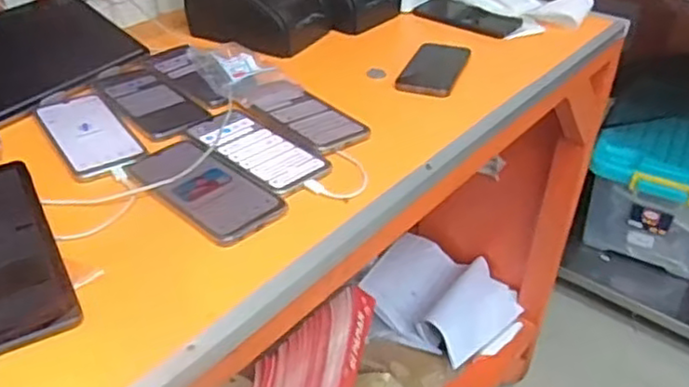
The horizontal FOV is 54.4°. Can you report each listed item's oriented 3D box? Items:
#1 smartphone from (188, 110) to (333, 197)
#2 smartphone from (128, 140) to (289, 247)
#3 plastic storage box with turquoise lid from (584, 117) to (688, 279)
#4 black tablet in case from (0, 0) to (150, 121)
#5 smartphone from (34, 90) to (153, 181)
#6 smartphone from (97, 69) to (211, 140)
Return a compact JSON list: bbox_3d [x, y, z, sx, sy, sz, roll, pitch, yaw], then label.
[{"bbox_3d":[-0.096,-0.050,0.725,0.171,0.004,0.080,30,44,35],"label":"smartphone"},{"bbox_3d":[-0.138,-0.008,0.664,0.082,0.013,0.171,-28,44,-35],"label":"smartphone"},{"bbox_3d":[0.837,-0.009,1.727,0.323,0.314,0.335,20,39,25],"label":"plastic storage box with turquoise lid"},{"bbox_3d":[-0.399,-0.187,0.853,0.172,0.020,0.267,40,38,9],"label":"black tablet in case"},{"bbox_3d":[-0.287,-0.070,0.749,0.078,0.004,0.183,-21,40,-28],"label":"smartphone"},{"bbox_3d":[-0.237,-0.113,0.813,0.077,0.011,0.181,-26,43,-34],"label":"smartphone"}]

